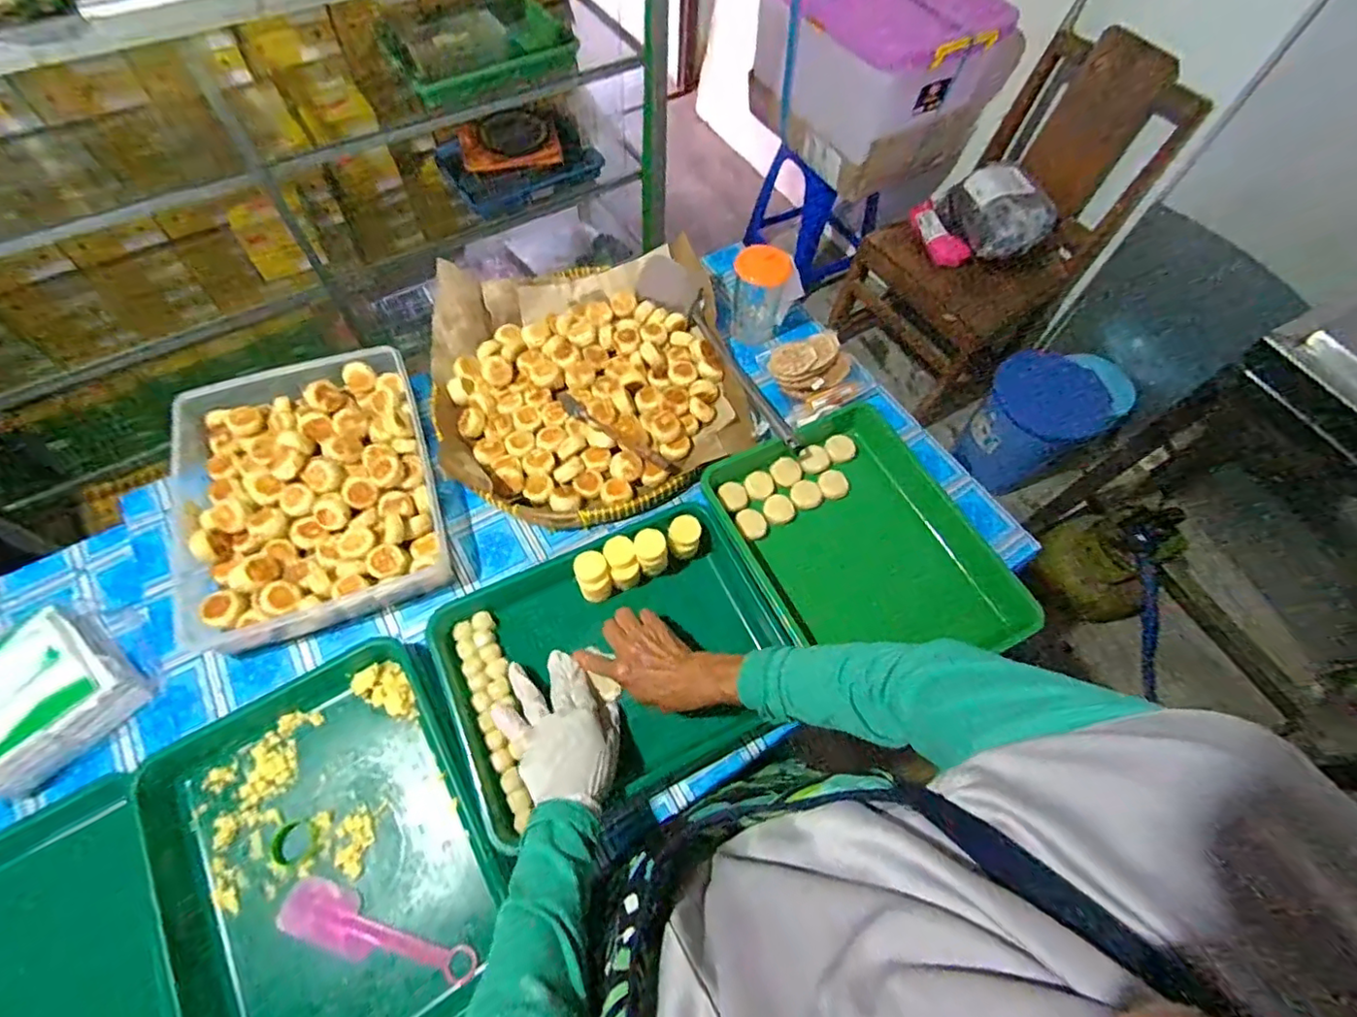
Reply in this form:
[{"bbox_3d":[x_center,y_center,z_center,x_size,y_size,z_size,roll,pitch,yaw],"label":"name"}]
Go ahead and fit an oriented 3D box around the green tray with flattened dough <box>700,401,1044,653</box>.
[{"bbox_3d":[0.225,0.052,0.726,0.285,0.068,0.353,-22,65,-13],"label":"green tray with flattened dough"}]

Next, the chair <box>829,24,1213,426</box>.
[{"bbox_3d":[0.828,-0.704,1.532,0.490,0.728,0.471,-30,67,-16],"label":"chair"}]

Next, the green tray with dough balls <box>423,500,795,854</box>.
[{"bbox_3d":[-0.067,0.168,0.644,0.349,0.069,0.280,-26,65,-11],"label":"green tray with dough balls"}]

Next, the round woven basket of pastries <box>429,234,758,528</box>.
[{"bbox_3d":[-0.128,-0.189,0.809,0.402,0.089,0.419,-13,63,-9],"label":"round woven basket of pastries"}]

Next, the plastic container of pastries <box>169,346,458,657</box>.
[{"bbox_3d":[-0.460,-0.035,0.728,0.284,0.065,0.382,-18,64,-11],"label":"plastic container of pastries"}]

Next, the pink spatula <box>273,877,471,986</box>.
[{"bbox_3d":[-0.283,0.398,0.538,0.186,0.010,0.044,17,63,7],"label":"pink spatula"}]

